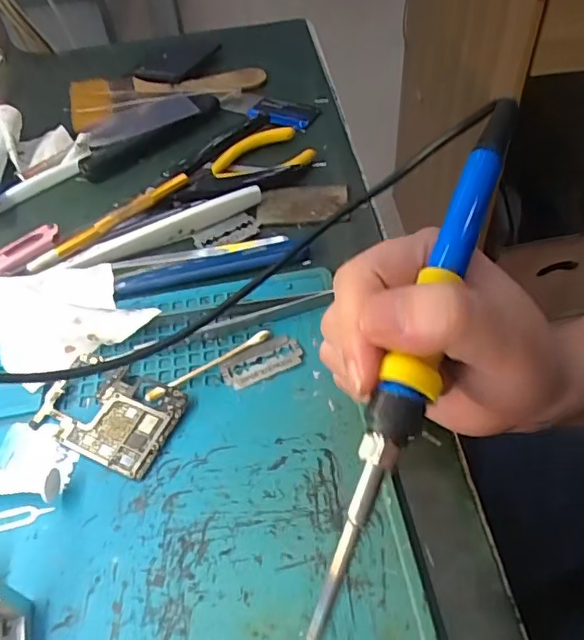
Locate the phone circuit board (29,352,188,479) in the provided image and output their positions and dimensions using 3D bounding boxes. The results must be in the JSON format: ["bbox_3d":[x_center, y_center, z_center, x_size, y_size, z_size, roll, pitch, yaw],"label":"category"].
[{"bbox_3d":[-0.088,0.044,0.274,0.067,0.007,0.046,18,54,19],"label":"phone circuit board"}]

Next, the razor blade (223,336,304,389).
[{"bbox_3d":[-0.015,0.021,0.289,0.042,0.004,0.020,-23,52,-14],"label":"razor blade"}]

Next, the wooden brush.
[{"bbox_3d":[-0.107,-0.201,0.480,0.163,0.011,0.063,-16,51,-9],"label":"wooden brush"}]

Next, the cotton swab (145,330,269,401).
[{"bbox_3d":[-0.043,0.022,0.288,0.069,0.004,0.007,-28,53,-18],"label":"cotton swab"}]

